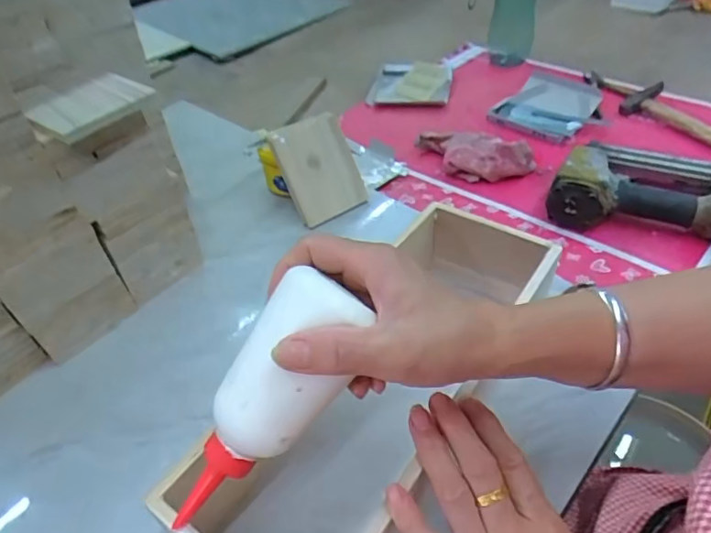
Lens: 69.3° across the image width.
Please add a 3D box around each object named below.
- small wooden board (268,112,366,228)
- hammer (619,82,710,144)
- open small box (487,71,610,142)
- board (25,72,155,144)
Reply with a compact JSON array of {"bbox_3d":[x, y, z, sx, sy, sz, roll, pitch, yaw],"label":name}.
[{"bbox_3d":[-0.041,-0.118,0.616,0.088,0.117,0.021,-25,17,-14],"label":"small wooden board"},{"bbox_3d":[0.482,-0.181,0.705,0.082,0.034,0.250,-17,45,-14],"label":"hammer"},{"bbox_3d":[0.310,-0.253,0.806,0.153,0.026,0.160,25,50,27],"label":"open small box"},{"bbox_3d":[-0.223,-0.136,0.429,0.080,0.008,0.089,25,50,25],"label":"board"}]

